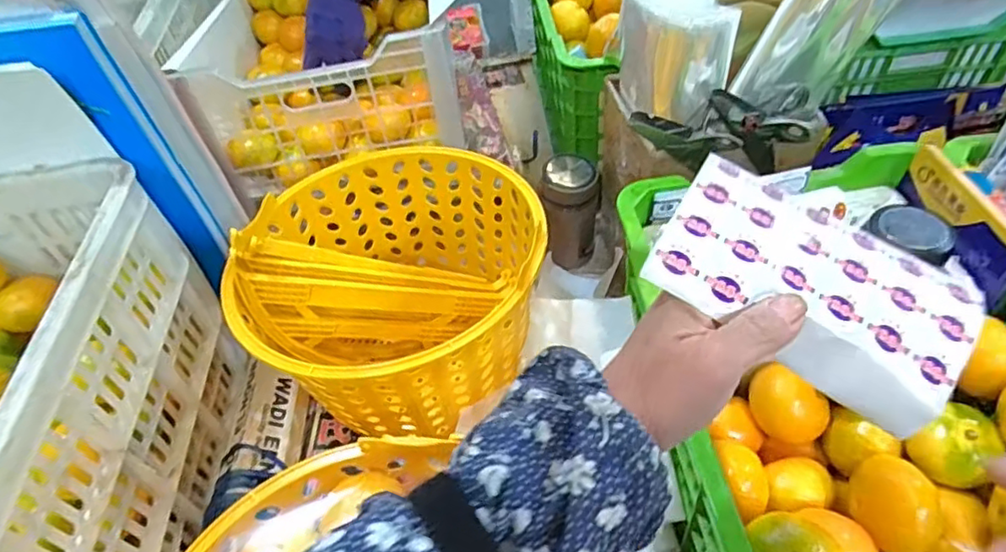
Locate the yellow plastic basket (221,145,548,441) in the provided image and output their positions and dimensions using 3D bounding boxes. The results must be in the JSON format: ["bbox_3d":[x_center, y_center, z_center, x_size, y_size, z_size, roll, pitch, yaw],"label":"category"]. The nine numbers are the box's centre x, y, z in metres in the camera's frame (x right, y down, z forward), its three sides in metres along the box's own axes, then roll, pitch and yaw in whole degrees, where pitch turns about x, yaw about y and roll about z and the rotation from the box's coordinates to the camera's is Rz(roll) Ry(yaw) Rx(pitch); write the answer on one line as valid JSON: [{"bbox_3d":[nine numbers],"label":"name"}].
[{"bbox_3d":[-0.118,0.013,0.680,0.316,0.177,0.313,-3,49,4],"label":"yellow plastic basket"}]

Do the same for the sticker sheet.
[{"bbox_3d":[0.151,0.004,0.292,0.147,0.019,0.088,30,65,6],"label":"sticker sheet"}]

